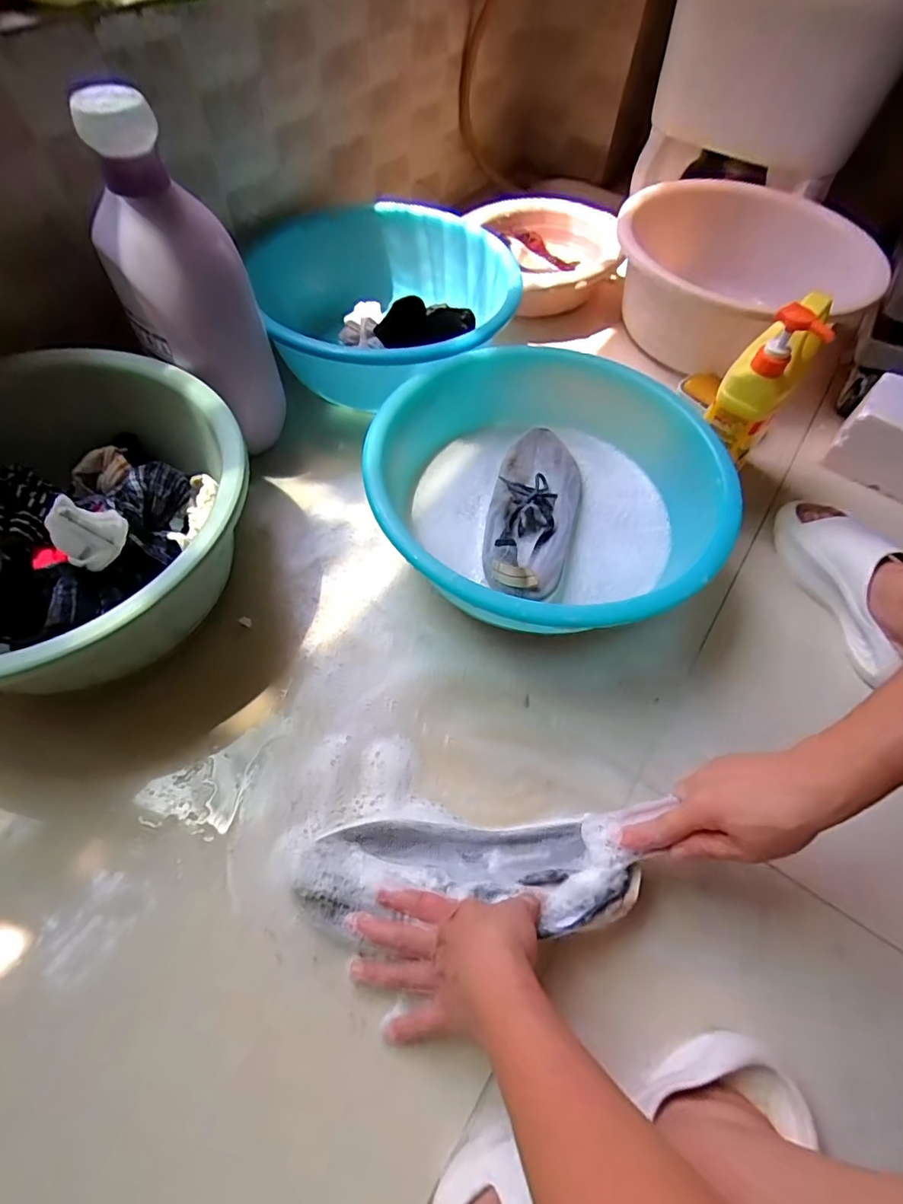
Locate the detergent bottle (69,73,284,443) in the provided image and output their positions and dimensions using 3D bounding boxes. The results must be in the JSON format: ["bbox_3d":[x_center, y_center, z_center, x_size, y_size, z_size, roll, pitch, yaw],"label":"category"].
[{"bbox_3d":[-0.280,-0.311,0.574,0.104,0.336,0.107,33,63,15],"label":"detergent bottle"}]

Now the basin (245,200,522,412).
[{"bbox_3d":[-0.081,-0.416,0.746,0.342,0.121,0.354,1,60,-2],"label":"basin"}]

